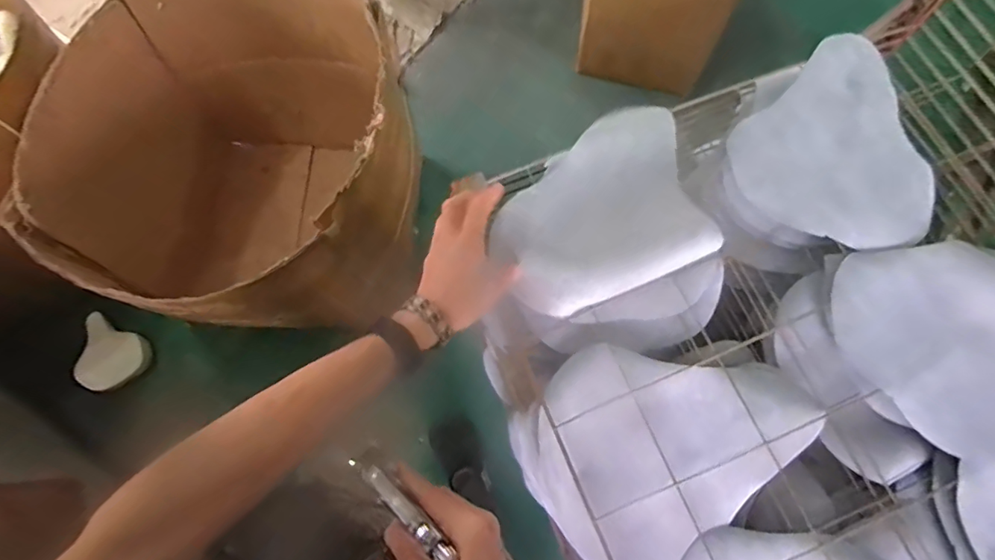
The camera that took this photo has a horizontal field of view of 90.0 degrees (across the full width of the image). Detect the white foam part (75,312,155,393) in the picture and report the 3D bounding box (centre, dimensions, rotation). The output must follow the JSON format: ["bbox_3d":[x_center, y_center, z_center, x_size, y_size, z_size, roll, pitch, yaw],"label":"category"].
[{"bbox_3d":[-1.116,0.212,1.452,0.175,0.034,0.211,3,83,-11],"label":"white foam part"}]

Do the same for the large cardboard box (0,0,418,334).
[{"bbox_3d":[-0.625,-0.275,1.352,0.783,0.657,0.873,-11,71,-4],"label":"large cardboard box"}]

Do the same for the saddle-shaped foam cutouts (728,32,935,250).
[{"bbox_3d":[0.433,-0.158,0.607,0.270,0.017,0.226,-43,76,-14],"label":"saddle-shaped foam cutouts"}]

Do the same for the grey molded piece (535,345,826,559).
[{"bbox_3d":[0.173,0.165,0.541,0.332,0.047,0.221,-35,75,-12],"label":"grey molded piece"}]

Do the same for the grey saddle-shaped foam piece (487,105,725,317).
[{"bbox_3d":[0.120,-0.087,0.569,0.248,0.053,0.207,-21,72,-7],"label":"grey saddle-shaped foam piece"}]

